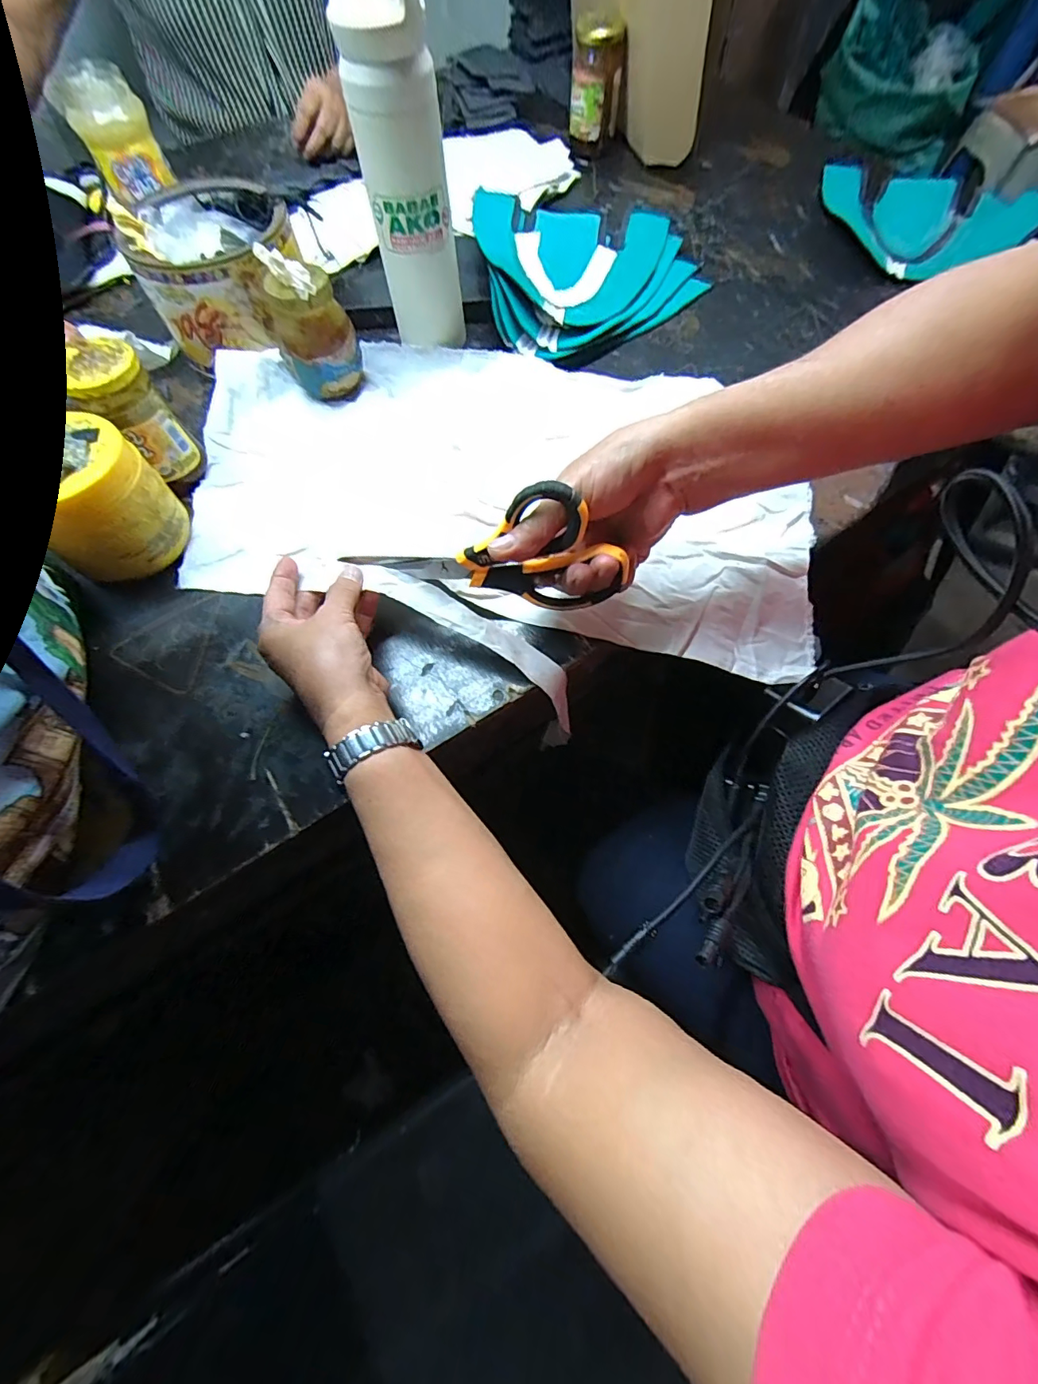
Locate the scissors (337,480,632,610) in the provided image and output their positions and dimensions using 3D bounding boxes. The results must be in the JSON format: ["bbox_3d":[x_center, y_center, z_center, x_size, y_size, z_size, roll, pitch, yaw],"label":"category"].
[{"bbox_3d":[-0.028,-0.090,0.322,0.190,0.080,0.026,4,66,19],"label":"scissors"}]

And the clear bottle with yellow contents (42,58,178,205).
[{"bbox_3d":[-0.461,-0.636,0.561,0.075,0.080,0.095,-41,72,-15],"label":"clear bottle with yellow contents"}]

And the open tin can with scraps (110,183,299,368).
[{"bbox_3d":[-0.285,-0.416,0.486,0.138,0.106,0.160,-14,68,-5],"label":"open tin can with scraps"}]

